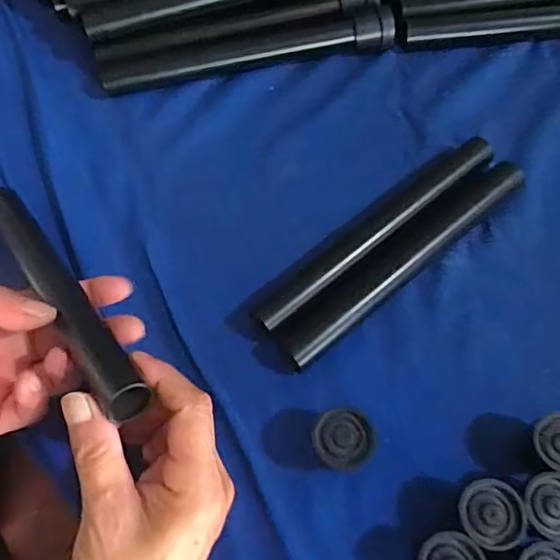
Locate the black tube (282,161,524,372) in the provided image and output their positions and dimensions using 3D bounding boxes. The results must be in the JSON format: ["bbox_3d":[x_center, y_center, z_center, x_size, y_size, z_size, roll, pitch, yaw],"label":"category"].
[{"bbox_3d":[0.089,-0.015,0.388,0.216,0.017,0.026,-37,70,-16],"label":"black tube"}]

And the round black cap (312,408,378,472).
[{"bbox_3d":[0.037,0.096,0.330,0.035,0.029,0.034,0,65,0],"label":"round black cap"}]

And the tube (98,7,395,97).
[{"bbox_3d":[-0.026,-0.189,0.465,0.243,0.028,0.028,-11,66,-5],"label":"tube"}]

